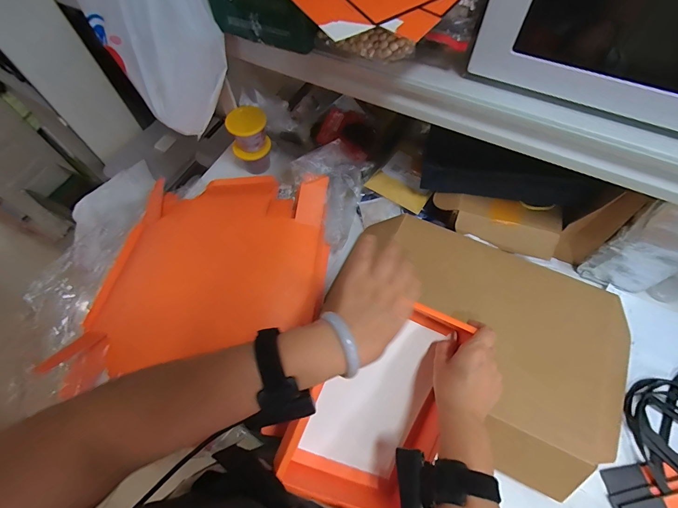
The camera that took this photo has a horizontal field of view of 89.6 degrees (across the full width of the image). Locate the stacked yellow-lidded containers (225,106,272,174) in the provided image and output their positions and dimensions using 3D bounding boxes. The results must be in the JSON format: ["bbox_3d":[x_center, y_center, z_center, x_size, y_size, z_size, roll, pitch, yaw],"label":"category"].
[{"bbox_3d":[-0.187,-0.238,0.740,0.077,0.136,0.073,-1,62,1],"label":"stacked yellow-lidded containers"}]

